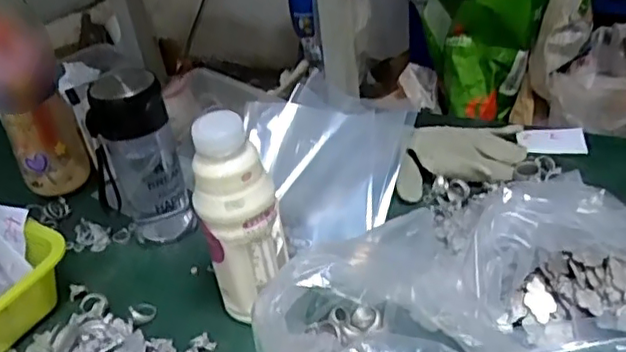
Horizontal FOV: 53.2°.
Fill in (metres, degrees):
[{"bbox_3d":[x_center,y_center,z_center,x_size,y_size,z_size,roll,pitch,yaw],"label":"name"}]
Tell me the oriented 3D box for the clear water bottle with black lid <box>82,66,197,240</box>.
[{"bbox_3d":[-0.182,-0.019,0.641,0.081,0.178,0.074,-18,36,-17],"label":"clear water bottle with black lid"}]

